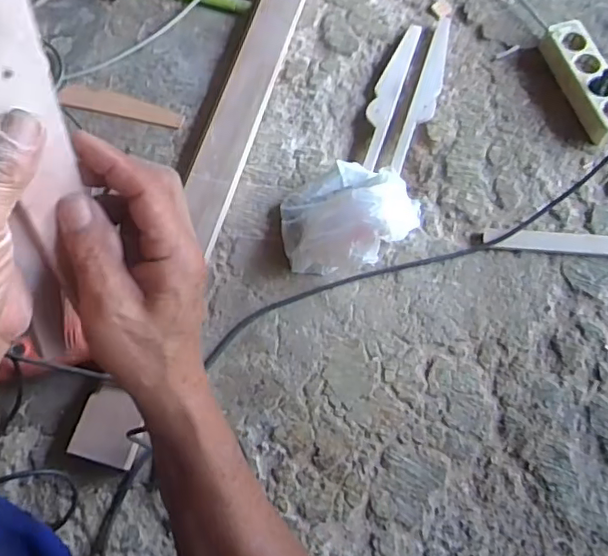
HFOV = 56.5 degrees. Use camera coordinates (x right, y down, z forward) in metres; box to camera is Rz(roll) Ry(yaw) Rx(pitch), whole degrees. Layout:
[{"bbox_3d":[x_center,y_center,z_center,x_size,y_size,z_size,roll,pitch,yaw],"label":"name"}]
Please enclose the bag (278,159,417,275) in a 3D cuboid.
[{"bbox_3d":[0.065,-0.090,0.742,0.191,0.123,0.152,-20,72,-7],"label":"bag"}]

